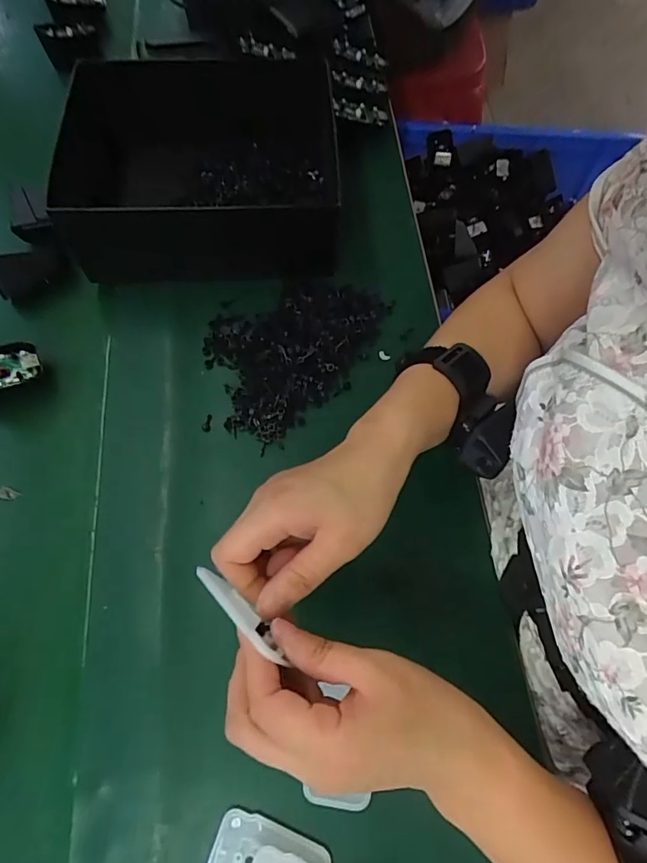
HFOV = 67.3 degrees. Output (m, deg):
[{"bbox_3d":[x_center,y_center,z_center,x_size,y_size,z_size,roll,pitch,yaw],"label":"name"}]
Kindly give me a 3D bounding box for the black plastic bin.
[{"bbox_3d":[-0.127,-0.241,0.467,0.263,0.092,0.185,-2,66,-1],"label":"black plastic bin"}]

